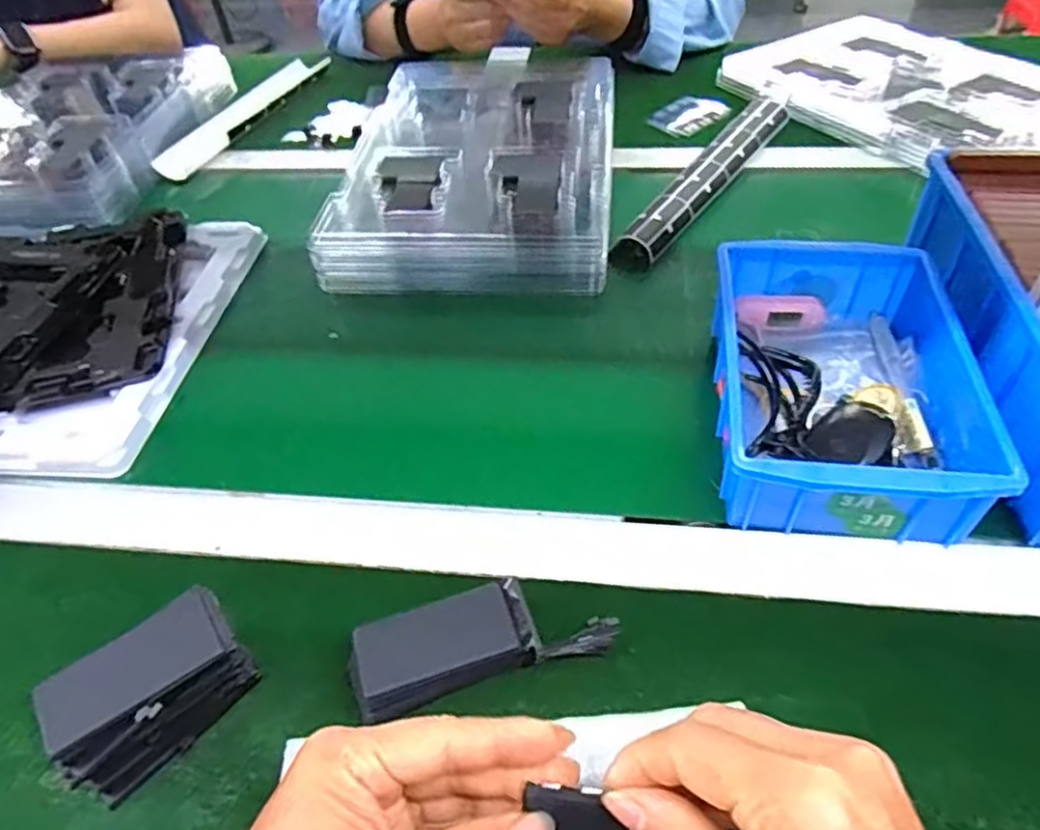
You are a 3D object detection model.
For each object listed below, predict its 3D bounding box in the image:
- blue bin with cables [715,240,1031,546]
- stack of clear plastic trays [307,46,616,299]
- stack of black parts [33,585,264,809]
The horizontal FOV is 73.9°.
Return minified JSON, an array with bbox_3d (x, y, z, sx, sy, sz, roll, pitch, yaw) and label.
[{"bbox_3d":[0.190,-0.022,0.415,0.135,0.061,0.196,4,48,8],"label":"blue bin with cables"},{"bbox_3d":[-0.032,-0.239,0.669,0.239,0.072,0.345,2,48,7],"label":"stack of clear plastic trays"},{"bbox_3d":[-0.163,0.122,0.307,0.081,0.061,0.039,-37,55,-26],"label":"stack of black parts"}]

